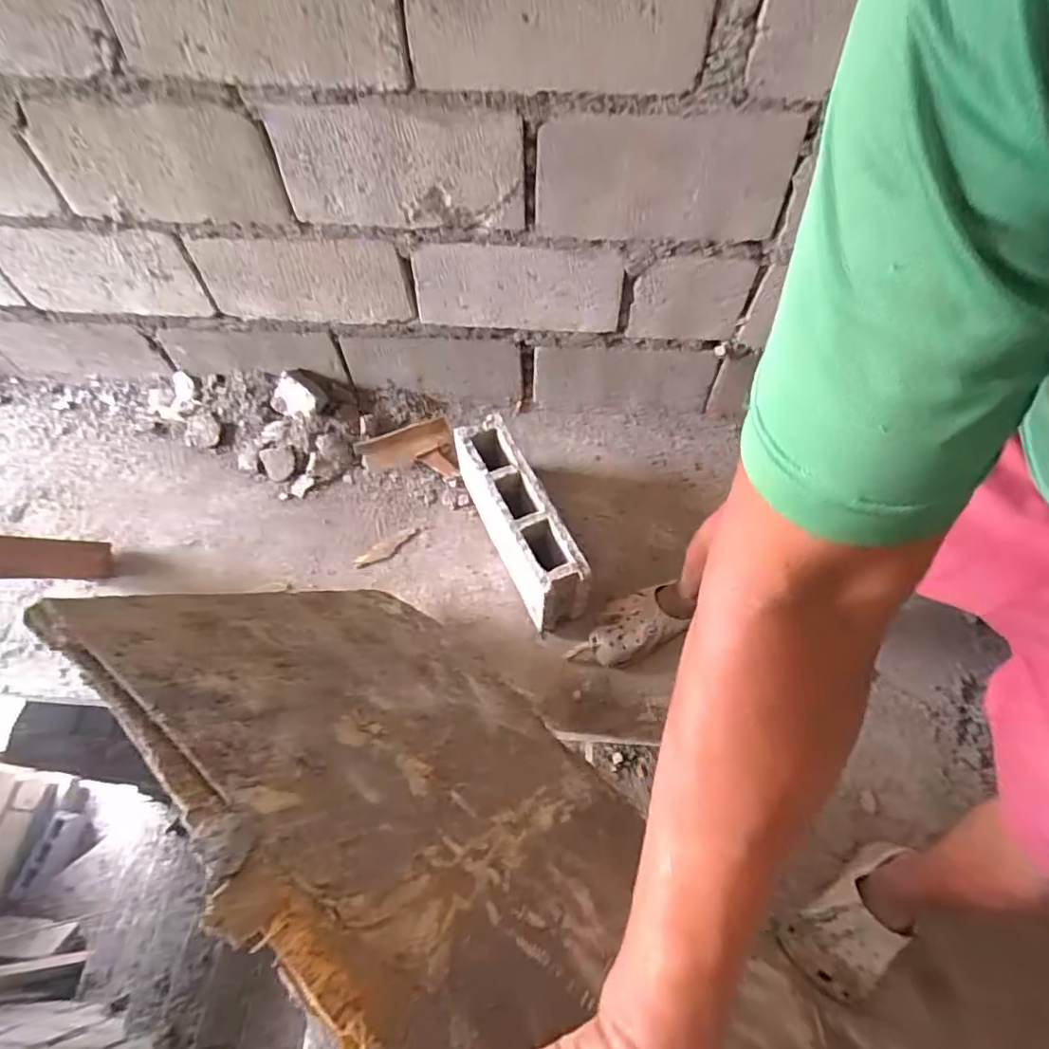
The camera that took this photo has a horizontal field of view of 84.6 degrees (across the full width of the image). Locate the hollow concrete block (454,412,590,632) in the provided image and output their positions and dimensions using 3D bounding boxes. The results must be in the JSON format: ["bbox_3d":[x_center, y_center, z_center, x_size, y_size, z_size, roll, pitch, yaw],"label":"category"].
[{"bbox_3d":[-0.010,-0.004,1.183,0.103,0.189,0.413,-21,61,-13],"label":"hollow concrete block"}]

